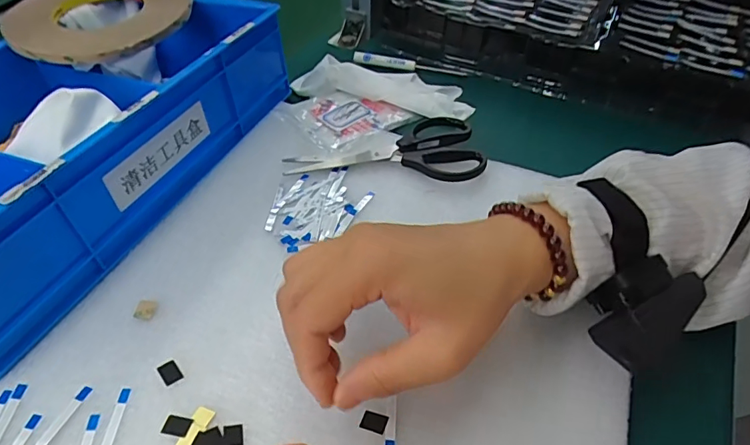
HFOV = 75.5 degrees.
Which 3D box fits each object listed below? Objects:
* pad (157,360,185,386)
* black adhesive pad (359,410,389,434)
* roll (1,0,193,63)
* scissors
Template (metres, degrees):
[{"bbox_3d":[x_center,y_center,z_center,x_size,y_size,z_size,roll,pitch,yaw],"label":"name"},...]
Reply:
[{"bbox_3d":[-0.118,0.086,0.278,0.010,0.004,0.015,-32,56,-29],"label":"pad"},{"bbox_3d":[-0.001,0.107,0.261,0.014,0.004,0.009,13,48,8],"label":"black adhesive pad"},{"bbox_3d":[-0.244,-0.195,0.440,0.149,0.015,0.160,2,47,-2],"label":"roll"},{"bbox_3d":[0.008,-0.066,0.417,0.159,0.014,0.076,2,47,-2],"label":"scissors"}]

